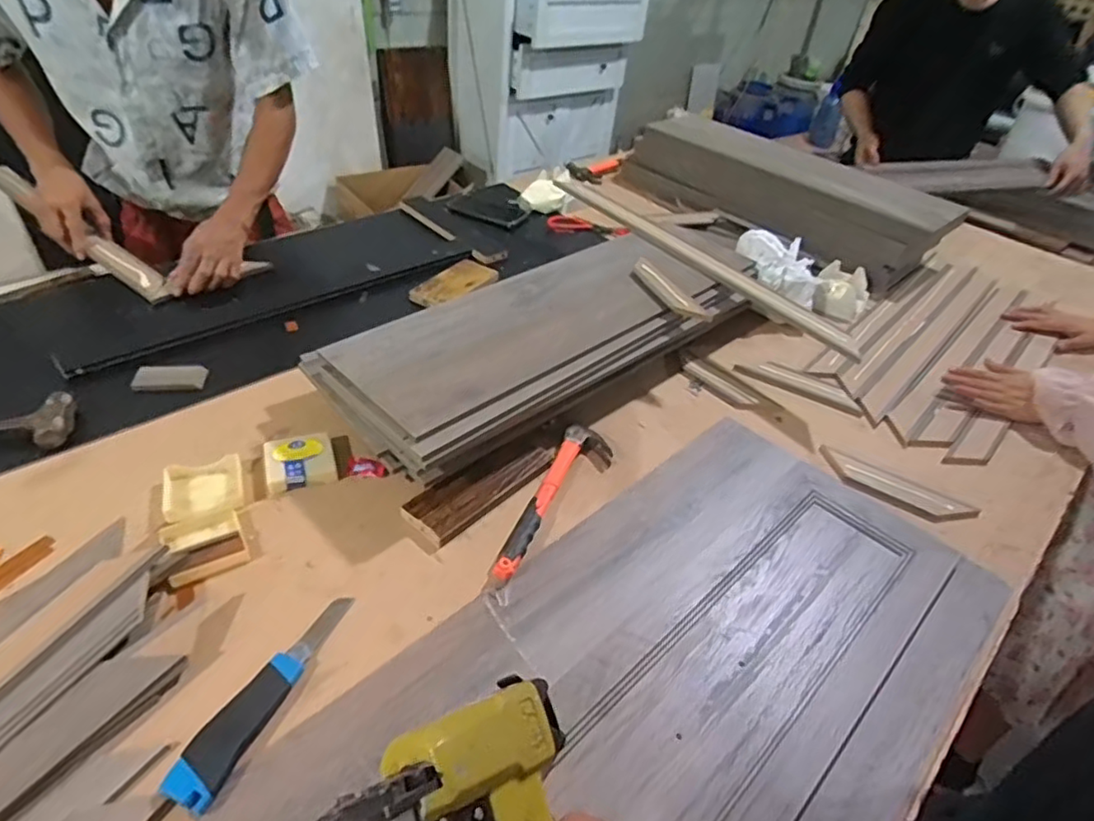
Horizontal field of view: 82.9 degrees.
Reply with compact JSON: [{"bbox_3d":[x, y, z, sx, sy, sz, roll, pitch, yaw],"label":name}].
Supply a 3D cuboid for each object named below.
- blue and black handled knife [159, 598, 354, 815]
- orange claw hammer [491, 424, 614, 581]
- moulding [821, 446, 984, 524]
[{"bbox_3d":[-0.237,0.231,0.525,0.037,0.025,0.194,16,41,11],"label":"blue and black handled knife"},{"bbox_3d":[0.017,0.102,0.716,0.064,0.022,0.251,17,41,12],"label":"orange claw hammer"},{"bbox_3d":[0.443,0.100,0.793,0.186,0.007,0.058,26,43,21],"label":"moulding"}]

